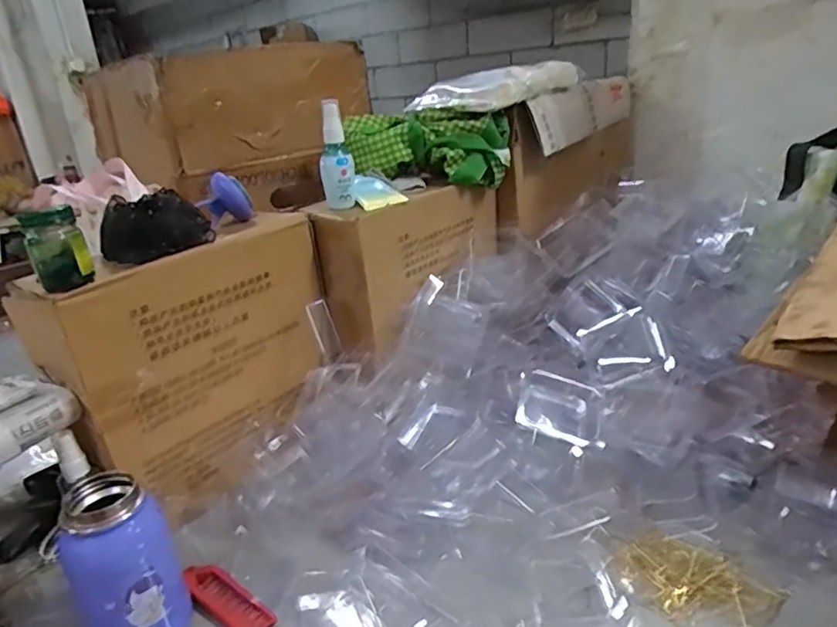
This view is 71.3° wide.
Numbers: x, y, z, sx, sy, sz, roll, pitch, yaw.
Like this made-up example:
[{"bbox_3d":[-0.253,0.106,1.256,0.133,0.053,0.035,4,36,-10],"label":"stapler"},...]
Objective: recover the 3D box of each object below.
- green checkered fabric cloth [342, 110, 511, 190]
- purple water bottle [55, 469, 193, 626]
[{"bbox_3d":[0.011,-0.218,0.780,0.207,0.092,0.065,2,23,19],"label":"green checkered fabric cloth"},{"bbox_3d":[-0.232,0.200,0.459,0.062,0.133,0.064,-7,23,-6],"label":"purple water bottle"}]

